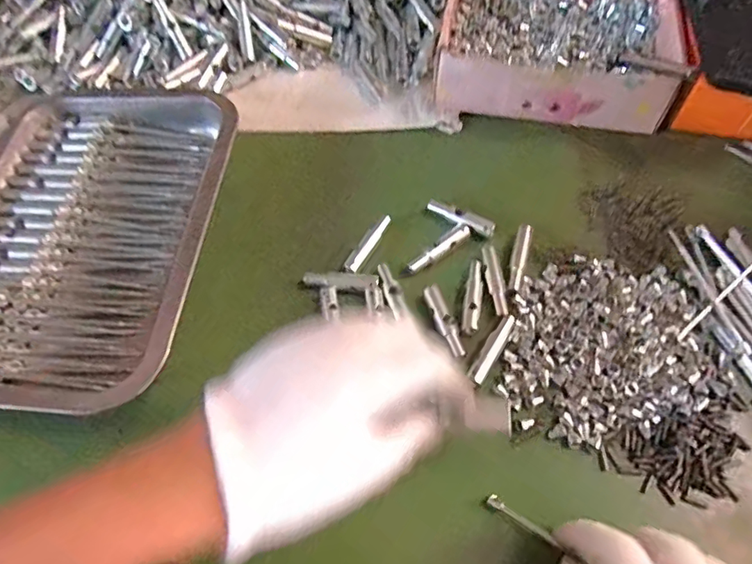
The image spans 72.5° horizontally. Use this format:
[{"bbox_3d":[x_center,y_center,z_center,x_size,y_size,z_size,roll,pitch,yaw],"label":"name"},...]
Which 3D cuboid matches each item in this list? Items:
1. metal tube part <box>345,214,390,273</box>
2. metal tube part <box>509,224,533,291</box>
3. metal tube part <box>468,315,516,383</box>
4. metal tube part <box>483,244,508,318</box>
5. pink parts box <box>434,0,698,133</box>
[{"bbox_3d":[-0.005,-0.027,0.363,0.009,0.010,0.050,27,67,17],"label":"metal tube part"},{"bbox_3d":[0.097,-0.017,0.348,0.009,0.006,0.051,15,64,11],"label":"metal tube part"},{"bbox_3d":[0.073,0.041,0.318,0.010,0.005,0.051,30,67,18],"label":"metal tube part"},{"bbox_3d":[0.079,-0.002,0.340,0.011,0.004,0.051,-7,62,0],"label":"metal tube part"},{"bbox_3d":[0.144,-0.199,0.419,0.178,0.050,0.151,9,63,8],"label":"pink parts box"}]

